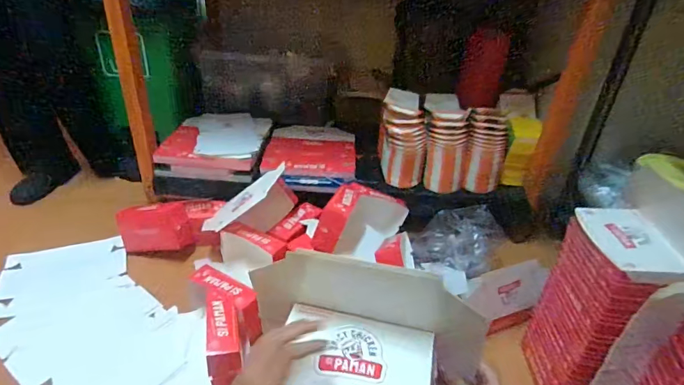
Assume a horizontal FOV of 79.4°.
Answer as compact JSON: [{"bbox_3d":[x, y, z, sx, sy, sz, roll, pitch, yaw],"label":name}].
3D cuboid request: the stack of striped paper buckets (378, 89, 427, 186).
[{"bbox_3d":[0.186,-0.168,1.263,0.143,0.224,0.182,7,32,6],"label":"stack of striped paper buckets"}]

